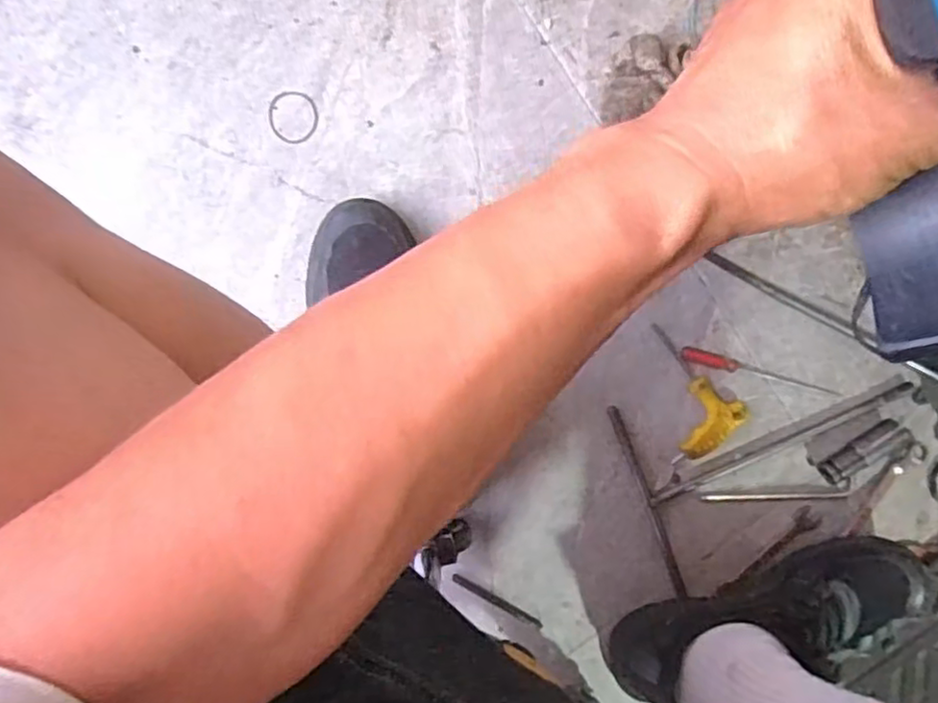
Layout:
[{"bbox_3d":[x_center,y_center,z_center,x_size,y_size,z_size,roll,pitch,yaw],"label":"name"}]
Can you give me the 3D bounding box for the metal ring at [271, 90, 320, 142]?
[{"bbox_3d":[-0.157,-0.210,0.603,0.044,0.004,0.045,0,93,-4],"label":"metal ring"}]

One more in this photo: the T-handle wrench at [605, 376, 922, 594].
[{"bbox_3d":[0.287,0.095,0.627,0.266,0.013,0.186,-21,95,-2],"label":"T-handle wrench"}]

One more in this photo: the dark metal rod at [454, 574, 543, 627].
[{"bbox_3d":[0.027,0.234,0.632,0.095,0.007,0.008,32,91,-5],"label":"dark metal rod"}]

